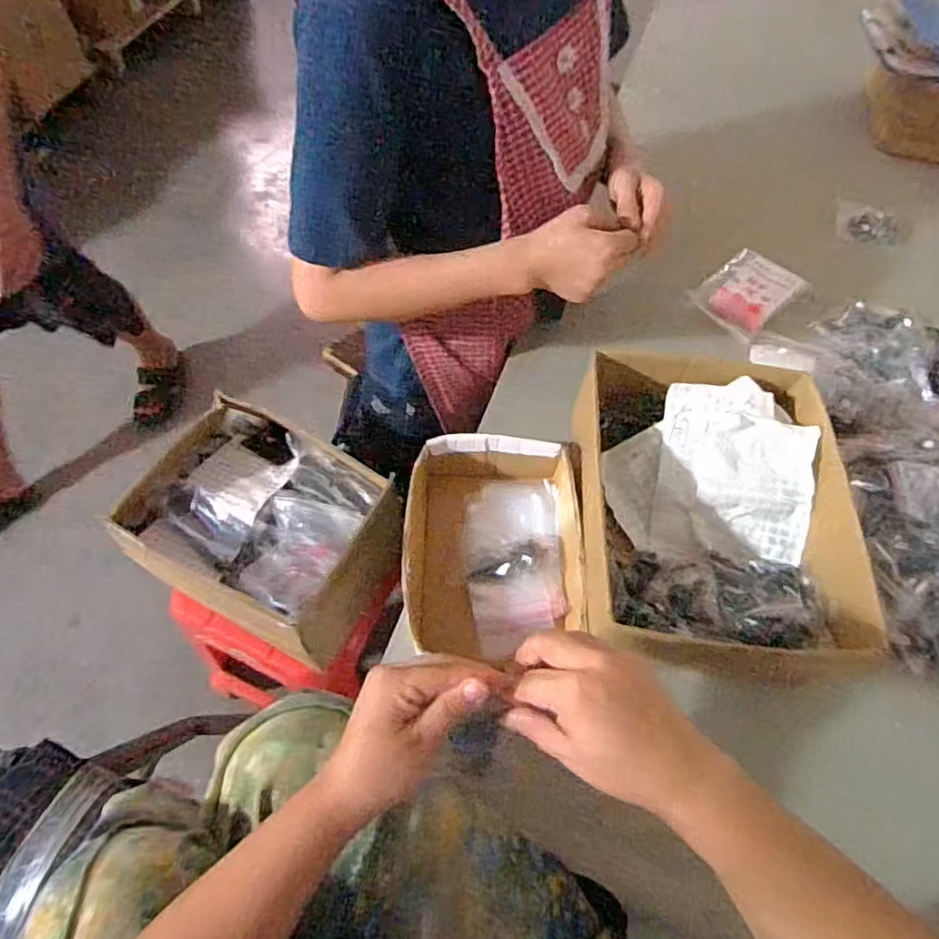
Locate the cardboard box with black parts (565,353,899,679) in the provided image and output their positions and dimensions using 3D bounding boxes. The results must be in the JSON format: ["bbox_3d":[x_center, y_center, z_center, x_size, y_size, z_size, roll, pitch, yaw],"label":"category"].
[{"bbox_3d":[0.247,0.037,0.623,0.267,0.108,0.316,3,60,-2],"label":"cardboard box with black parts"}]

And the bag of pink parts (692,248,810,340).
[{"bbox_3d":[0.403,-0.258,0.865,0.107,0.034,0.163,41,65,18],"label":"bag of pink parts"}]

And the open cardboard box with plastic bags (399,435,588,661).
[{"bbox_3d":[0.027,0.072,0.634,0.184,0.069,0.216,2,60,-3],"label":"open cardboard box with plastic bags"}]

